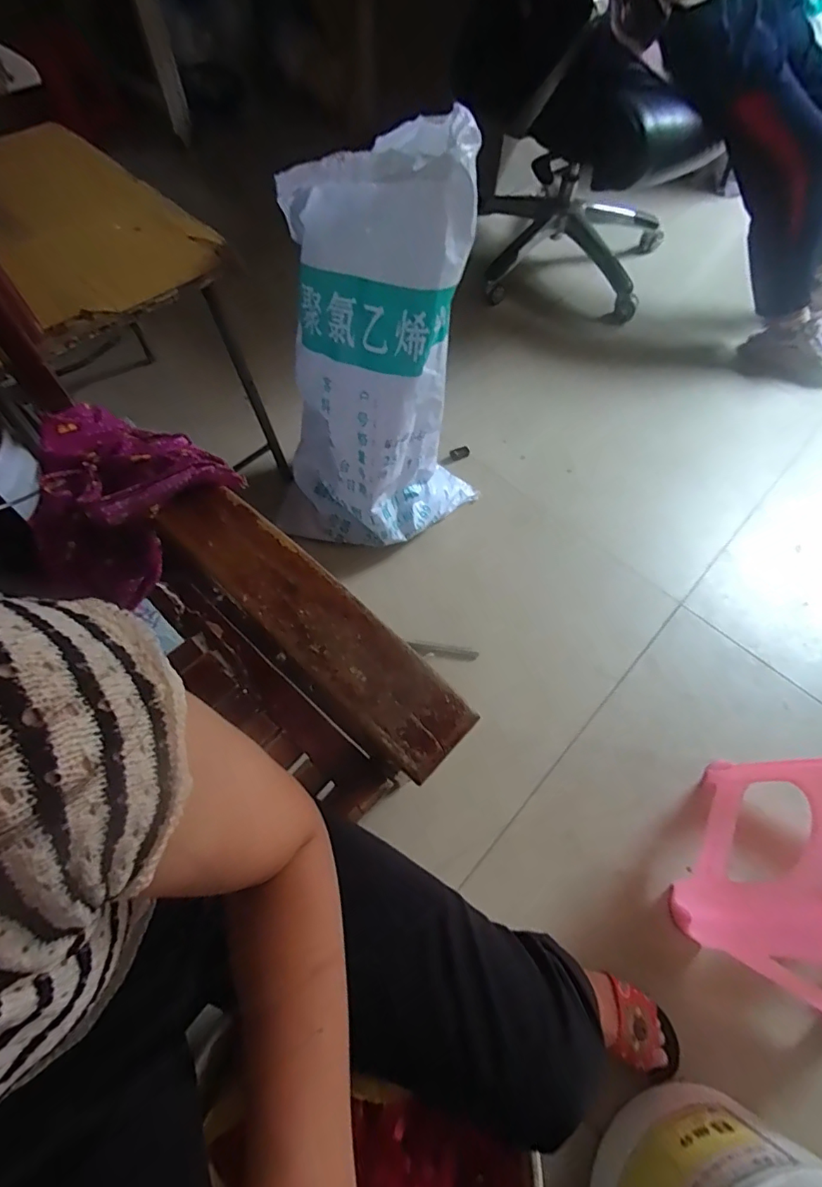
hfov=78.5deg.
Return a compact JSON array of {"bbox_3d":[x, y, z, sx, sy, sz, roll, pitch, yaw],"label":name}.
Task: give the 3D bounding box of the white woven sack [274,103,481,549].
[{"bbox_3d":[-0.058,-0.357,0.878,0.372,0.633,0.302,6,62,1],"label":"white woven sack"}]

